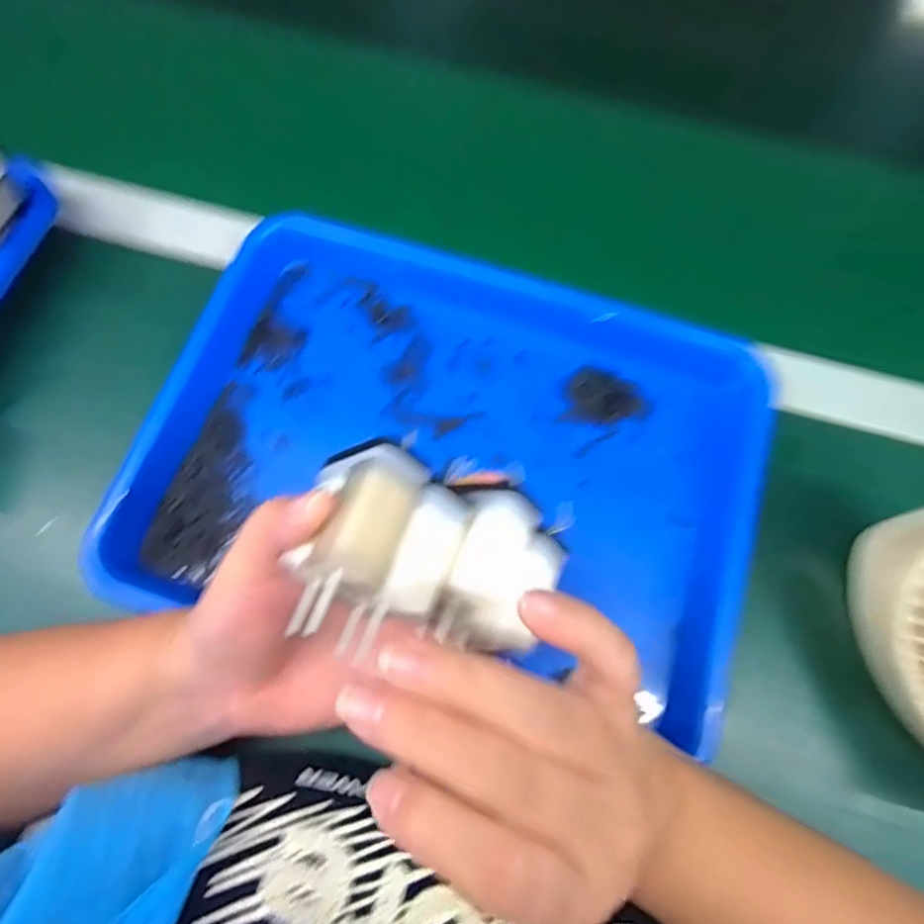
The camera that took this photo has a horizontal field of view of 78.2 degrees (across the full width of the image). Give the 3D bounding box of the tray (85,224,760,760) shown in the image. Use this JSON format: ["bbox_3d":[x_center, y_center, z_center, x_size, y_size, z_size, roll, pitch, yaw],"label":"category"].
[{"bbox_3d":[-0.002,-0.009,0.327,0.327,0.027,0.254,17,72,4],"label":"tray"}]

